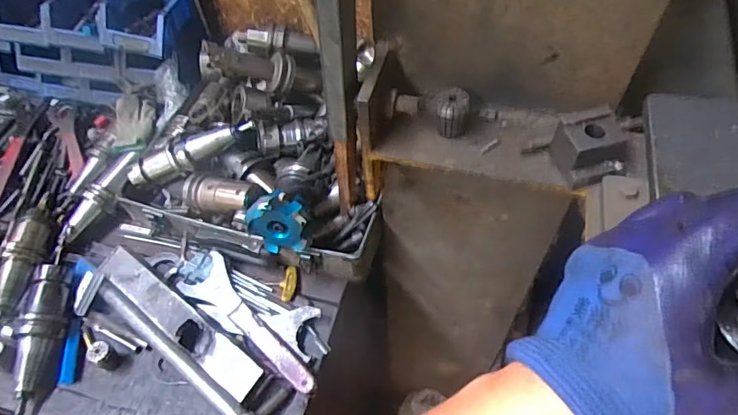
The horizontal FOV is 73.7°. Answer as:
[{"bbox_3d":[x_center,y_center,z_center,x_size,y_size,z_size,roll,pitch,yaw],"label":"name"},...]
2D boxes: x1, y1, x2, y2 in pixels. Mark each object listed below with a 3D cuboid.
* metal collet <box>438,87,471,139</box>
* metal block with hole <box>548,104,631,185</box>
[{"bbox_3d":[0.077,-0.085,0.449,0.028,0.037,0.032,6,57,8],"label":"metal collet"},{"bbox_3d":[0.186,-0.051,0.414,0.046,0.038,0.049,-14,56,-5],"label":"metal block with hole"}]

